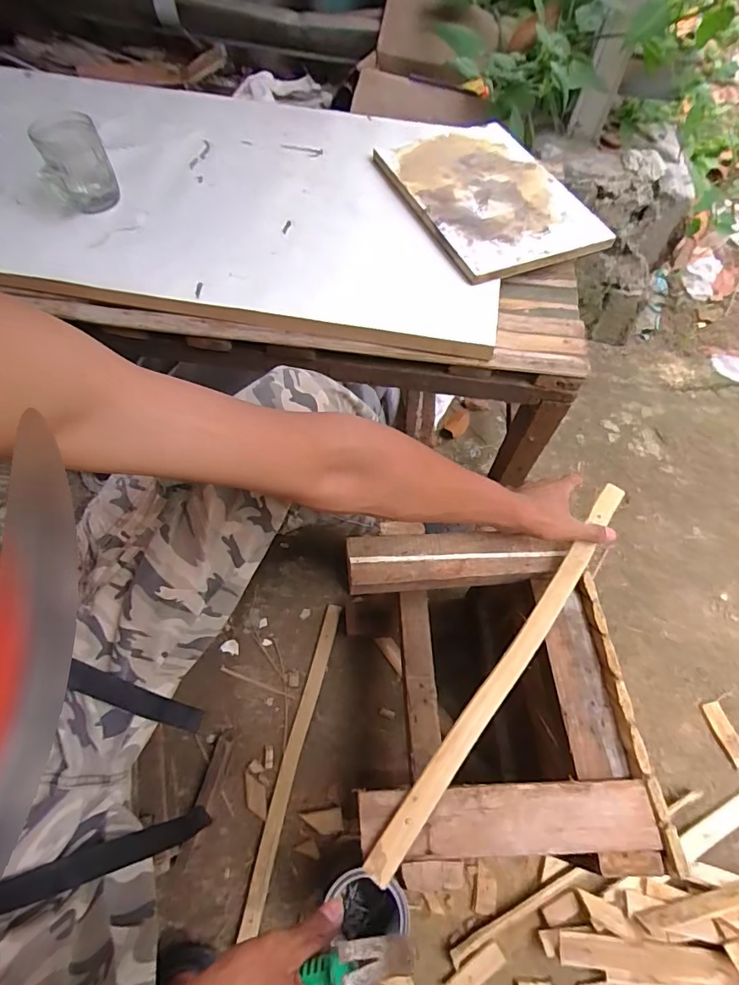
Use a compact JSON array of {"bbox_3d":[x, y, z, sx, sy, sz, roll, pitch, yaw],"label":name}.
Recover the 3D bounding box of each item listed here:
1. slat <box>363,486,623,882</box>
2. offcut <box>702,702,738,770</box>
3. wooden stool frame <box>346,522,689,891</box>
[{"bbox_3d":[0.158,0.176,0.521,0.026,0.012,0.495,36,69,17],"label":"slat"},{"bbox_3d":[0.617,0.417,0.829,0.035,0.007,0.099,-11,62,-7],"label":"offcut"},{"bbox_3d":[0.128,0.278,0.670,0.296,0.346,0.359,-2,61,-4],"label":"wooden stool frame"}]

